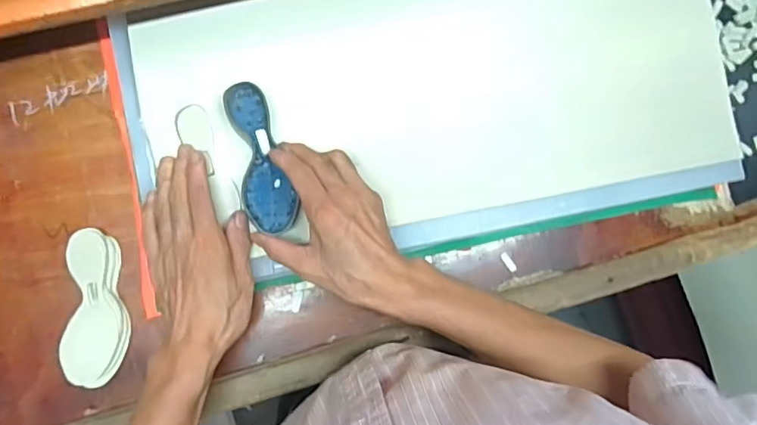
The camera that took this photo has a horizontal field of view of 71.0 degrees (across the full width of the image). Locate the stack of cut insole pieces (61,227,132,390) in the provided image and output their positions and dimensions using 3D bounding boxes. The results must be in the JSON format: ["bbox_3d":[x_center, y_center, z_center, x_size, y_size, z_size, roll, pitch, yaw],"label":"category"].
[{"bbox_3d":[-0.269,0.090,0.504,0.054,0.020,0.142,-1,88,-6],"label":"stack of cut insole pieces"}]

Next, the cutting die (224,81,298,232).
[{"bbox_3d":[-0.105,-0.048,0.471,0.042,0.020,0.130,-13,90,-6],"label":"cutting die"}]

